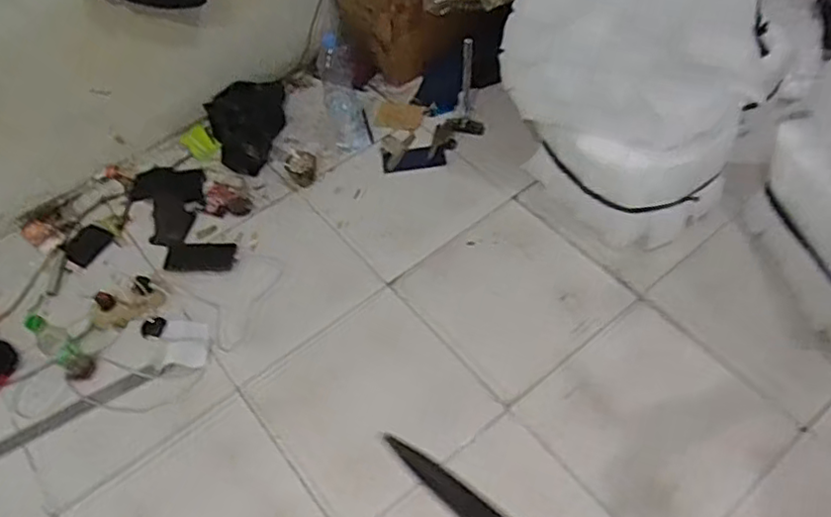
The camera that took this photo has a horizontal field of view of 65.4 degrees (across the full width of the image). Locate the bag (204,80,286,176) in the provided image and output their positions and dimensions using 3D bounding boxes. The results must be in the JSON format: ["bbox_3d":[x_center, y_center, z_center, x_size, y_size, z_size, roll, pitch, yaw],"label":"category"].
[{"bbox_3d":[-0.448,-0.375,1.768,0.218,0.081,0.321,-17,55,-9],"label":"bag"}]

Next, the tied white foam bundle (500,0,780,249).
[{"bbox_3d":[0.456,-0.365,1.343,0.454,0.626,0.273,24,59,21],"label":"tied white foam bundle"}]

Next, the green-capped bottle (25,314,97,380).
[{"bbox_3d":[-0.721,0.178,1.311,0.057,0.212,0.061,-1,54,2],"label":"green-capped bottle"}]

